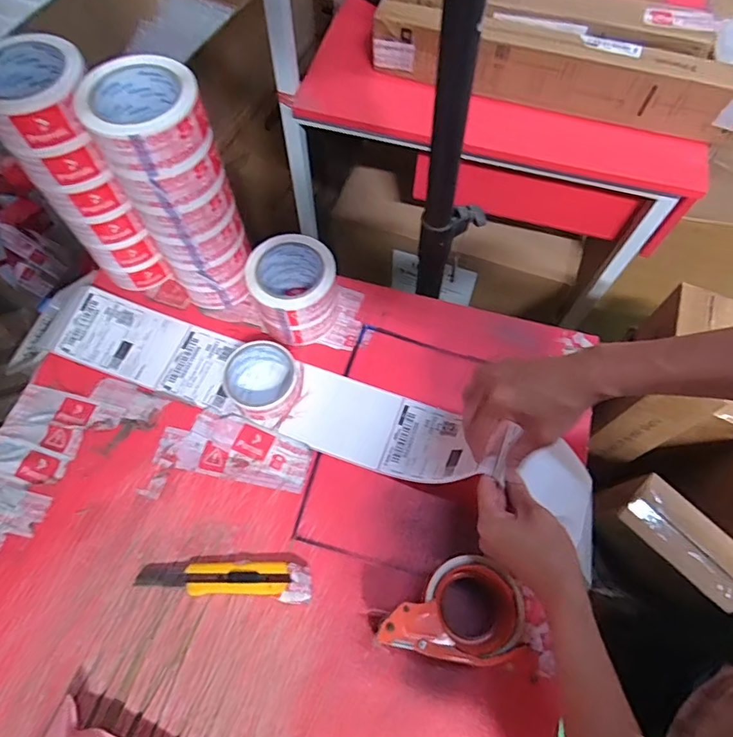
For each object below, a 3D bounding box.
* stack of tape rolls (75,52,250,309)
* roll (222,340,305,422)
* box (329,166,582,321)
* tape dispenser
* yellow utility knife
[{"bbox_3d":[-0.201,-0.183,0.565,0.103,0.288,0.092,-18,67,-9],"label":"stack of tape rolls"},{"bbox_3d":[-0.130,0.014,0.606,0.093,0.047,0.089,0,65,1],"label":"roll"},{"bbox_3d":[0.201,-0.285,1.214,0.585,0.235,0.202,20,67,8],"label":"box"},{"bbox_3d":[0.087,0.239,0.494,0.135,0.062,0.092,7,66,4],"label":"tape dispenser"},{"bbox_3d":[-0.154,0.226,0.526,0.188,0.020,0.036,3,65,2],"label":"yellow utility knife"}]

